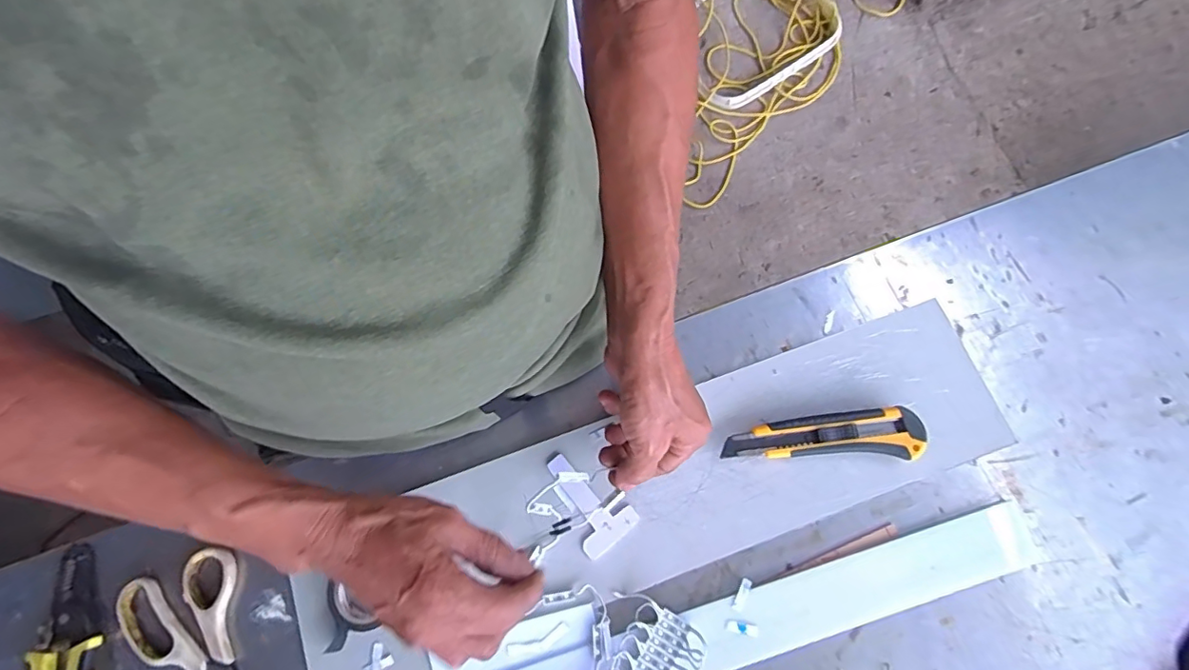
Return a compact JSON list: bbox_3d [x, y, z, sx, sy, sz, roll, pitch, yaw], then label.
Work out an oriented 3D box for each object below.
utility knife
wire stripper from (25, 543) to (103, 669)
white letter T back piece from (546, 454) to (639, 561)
[{"bbox_3d":[0.189,0.082,0.448,0.158,0.018,0.040,0,74,1],"label":"utility knife"},{"bbox_3d":[-0.429,0.256,0.425,0.059,0.017,0.160,-10,74,-2],"label":"wire stripper"},{"bbox_3d":[-0.007,0.137,0.447,0.050,0.005,0.085,-36,76,-9],"label":"white letter T back piece"}]

